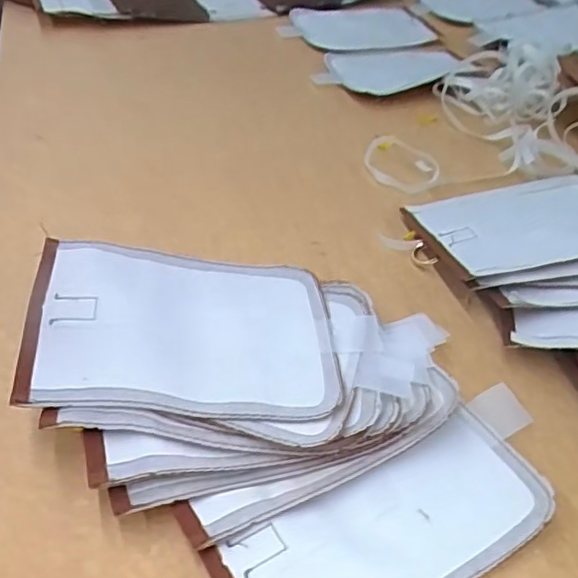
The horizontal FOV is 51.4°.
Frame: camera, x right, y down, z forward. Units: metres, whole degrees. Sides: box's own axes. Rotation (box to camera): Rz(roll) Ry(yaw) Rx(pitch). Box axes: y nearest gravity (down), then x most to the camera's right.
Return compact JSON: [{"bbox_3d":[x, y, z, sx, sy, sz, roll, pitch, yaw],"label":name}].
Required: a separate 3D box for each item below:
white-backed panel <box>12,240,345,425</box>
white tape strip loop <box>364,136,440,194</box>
[{"bbox_3d":[-0.064,0.024,0.374,0.181,0.015,0.129,7,41,-14],"label":"white-backed panel"},{"bbox_3d":[0.109,-0.121,0.586,0.075,0.016,0.066,24,46,18],"label":"white tape strip loop"}]

